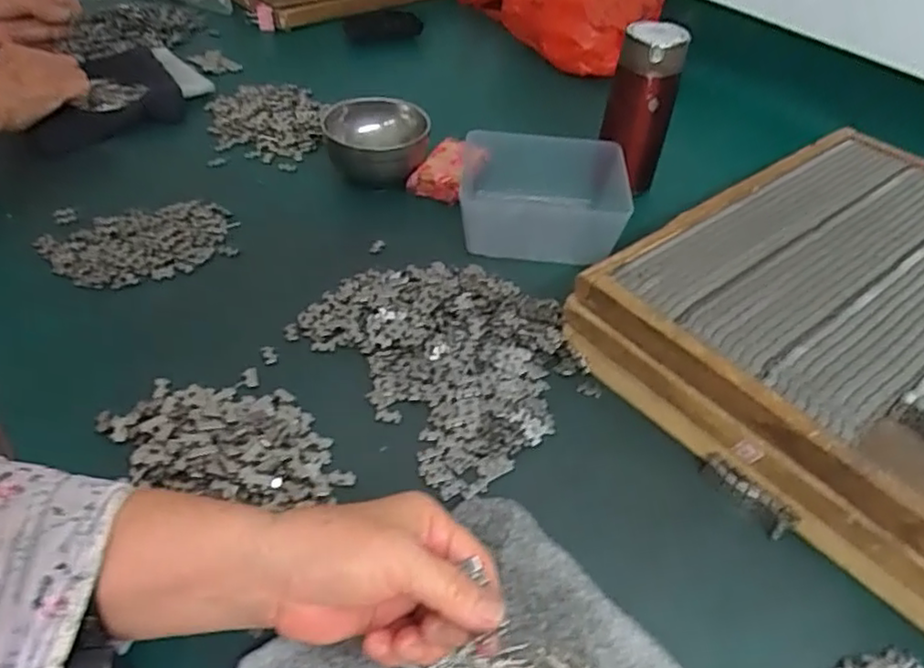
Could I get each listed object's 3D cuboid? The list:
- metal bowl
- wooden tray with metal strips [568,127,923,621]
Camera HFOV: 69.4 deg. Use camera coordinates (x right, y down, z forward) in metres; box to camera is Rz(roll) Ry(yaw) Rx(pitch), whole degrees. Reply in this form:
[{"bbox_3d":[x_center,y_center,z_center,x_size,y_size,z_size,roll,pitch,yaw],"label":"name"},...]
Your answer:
[{"bbox_3d":[-0.090,-0.198,0.696,0.106,0.055,0.105,-3,44,-11],"label":"metal bowl"},{"bbox_3d":[0.356,0.007,0.498,0.399,0.071,0.394,-27,53,-31],"label":"wooden tray with metal strips"}]

